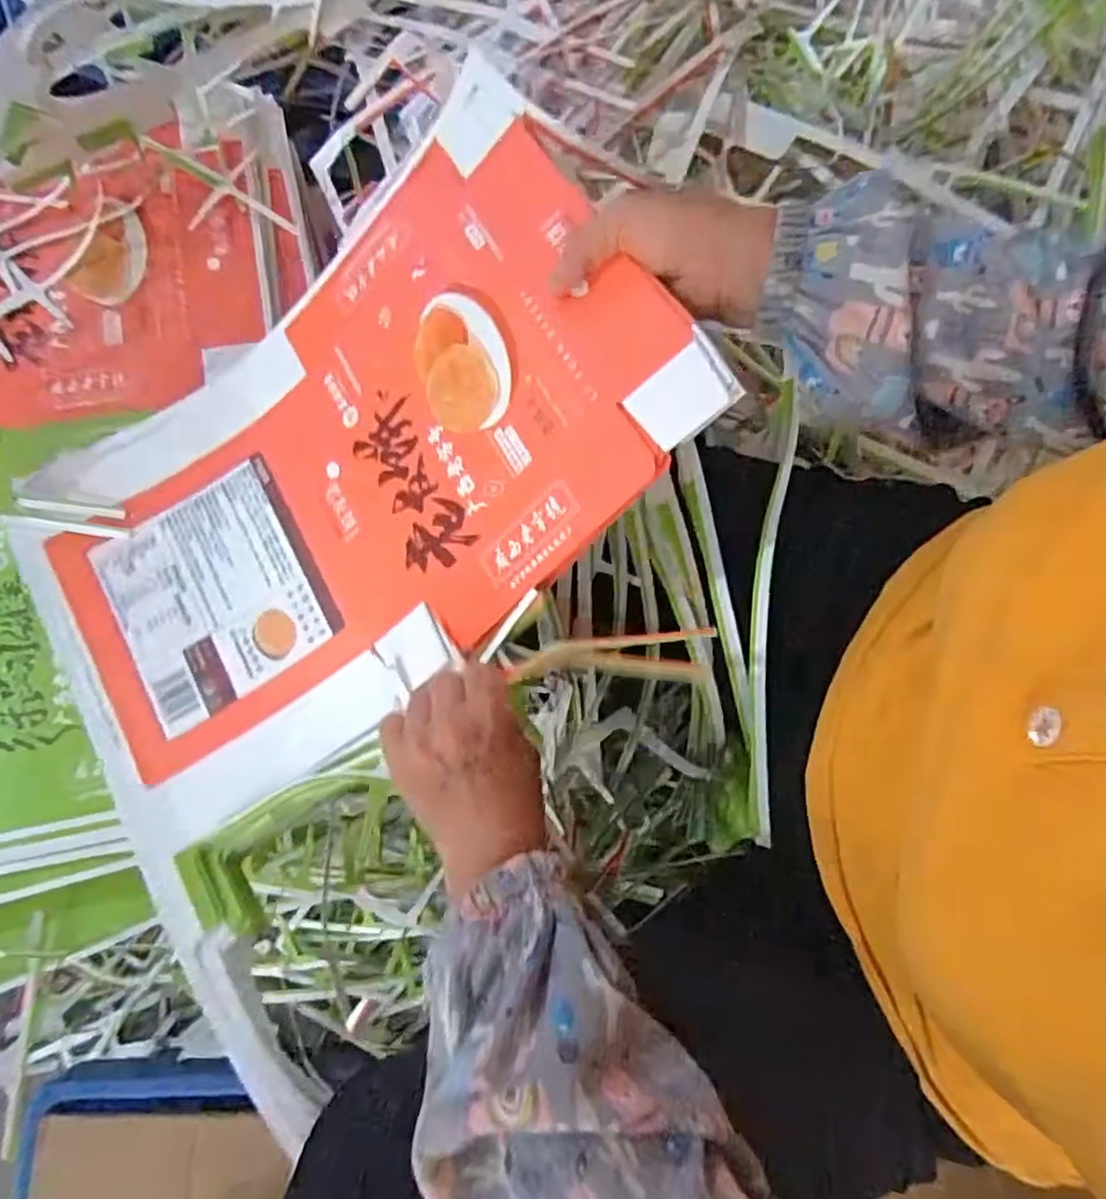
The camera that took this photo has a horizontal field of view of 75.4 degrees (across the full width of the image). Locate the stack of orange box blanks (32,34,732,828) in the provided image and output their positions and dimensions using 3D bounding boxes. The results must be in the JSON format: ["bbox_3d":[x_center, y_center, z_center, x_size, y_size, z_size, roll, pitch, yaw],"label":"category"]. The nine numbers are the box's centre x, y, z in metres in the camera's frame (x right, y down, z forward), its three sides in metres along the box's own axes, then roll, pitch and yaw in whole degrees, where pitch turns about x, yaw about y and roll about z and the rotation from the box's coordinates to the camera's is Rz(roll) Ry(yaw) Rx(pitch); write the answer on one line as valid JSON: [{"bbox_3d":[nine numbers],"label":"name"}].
[{"bbox_3d":[-0.141,-0.088,0.466,0.445,0.053,0.310,-36,67,19],"label":"stack of orange box blanks"}]

